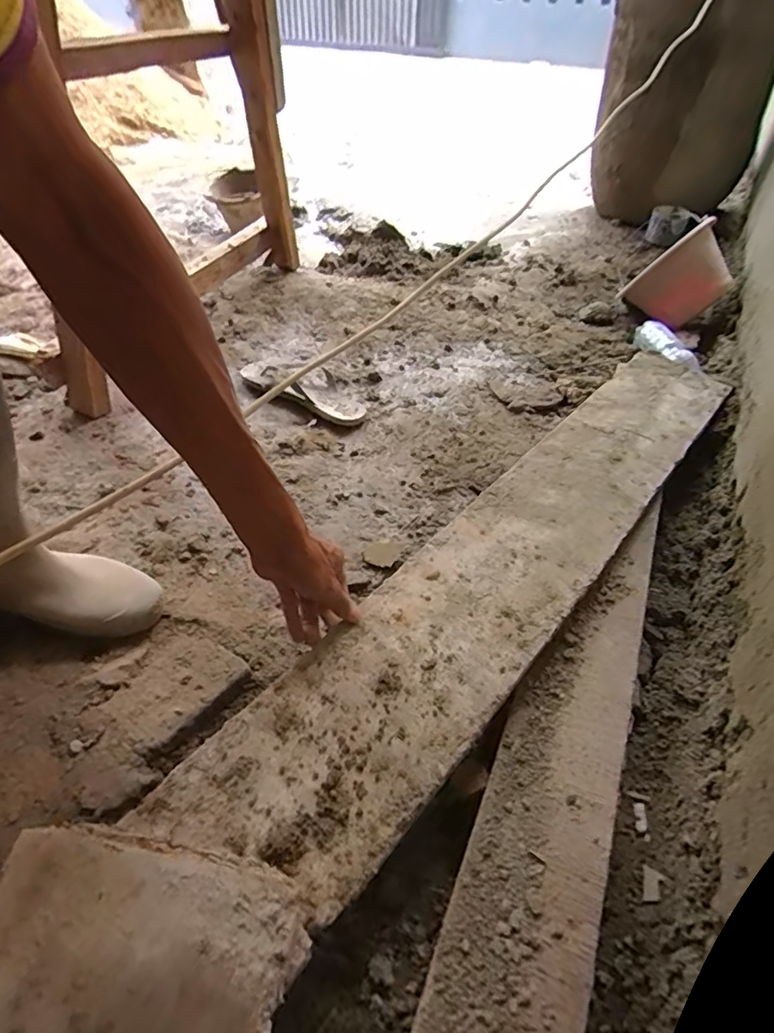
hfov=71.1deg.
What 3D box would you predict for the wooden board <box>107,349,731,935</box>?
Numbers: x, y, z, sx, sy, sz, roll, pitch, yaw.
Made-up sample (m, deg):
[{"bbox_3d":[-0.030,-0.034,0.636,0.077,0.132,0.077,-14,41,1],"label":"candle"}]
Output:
[{"bbox_3d":[0.196,0.011,0.708,0.182,0.037,1.057,33,50,25],"label":"wooden board"}]

